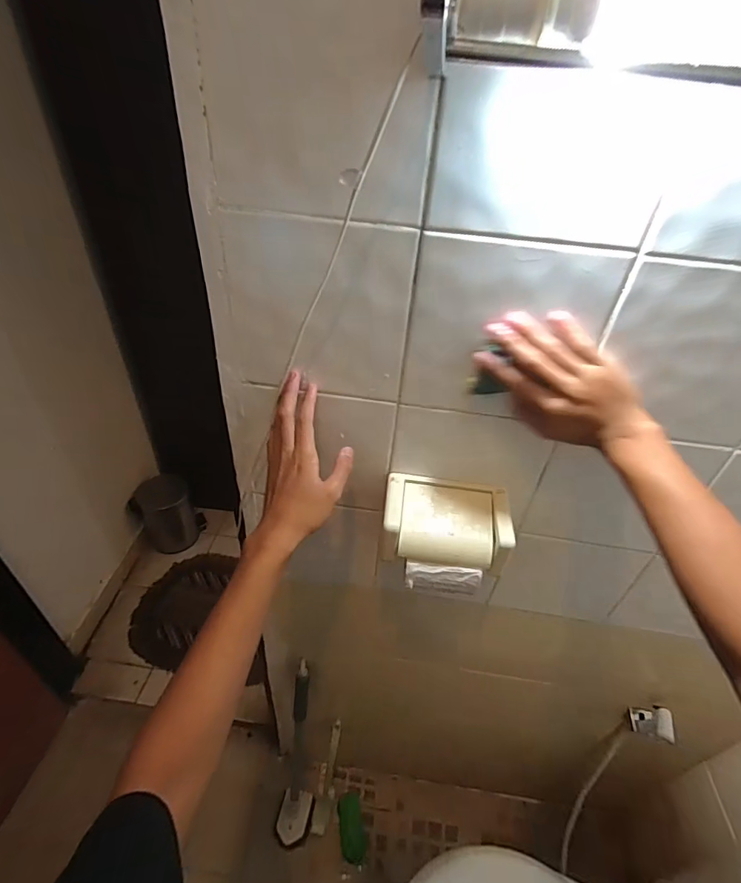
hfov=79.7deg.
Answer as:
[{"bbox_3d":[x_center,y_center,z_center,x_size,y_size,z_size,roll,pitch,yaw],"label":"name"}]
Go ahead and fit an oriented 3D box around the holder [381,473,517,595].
[{"bbox_3d":[0.096,0.119,0.586,0.160,0.083,0.121,8,39,3],"label":"holder"}]

